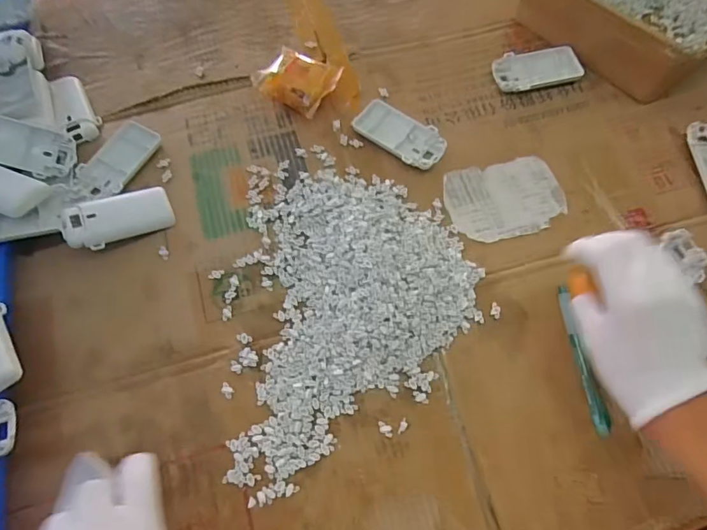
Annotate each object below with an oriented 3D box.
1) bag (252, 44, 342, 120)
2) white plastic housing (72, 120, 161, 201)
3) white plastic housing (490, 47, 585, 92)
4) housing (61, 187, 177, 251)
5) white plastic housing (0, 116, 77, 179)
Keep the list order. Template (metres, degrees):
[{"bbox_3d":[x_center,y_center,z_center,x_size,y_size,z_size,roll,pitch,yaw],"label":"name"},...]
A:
[{"bbox_3d":[-0.059,-0.198,0.512,0.075,0.040,0.070,28,71,12],"label":"bag"},{"bbox_3d":[-0.244,-0.104,0.487,0.047,0.022,0.100,28,71,12],"label":"white plastic housing"},{"bbox_3d":[0.206,-0.222,0.537,0.092,0.018,0.049,-15,68,-4],"label":"white plastic housing"},{"bbox_3d":[-0.223,-0.045,0.450,0.095,0.010,0.044,-22,84,-28],"label":"housing"},{"bbox_3d":[-0.327,-0.118,0.464,0.093,0.021,0.047,14,66,-22],"label":"white plastic housing"}]

